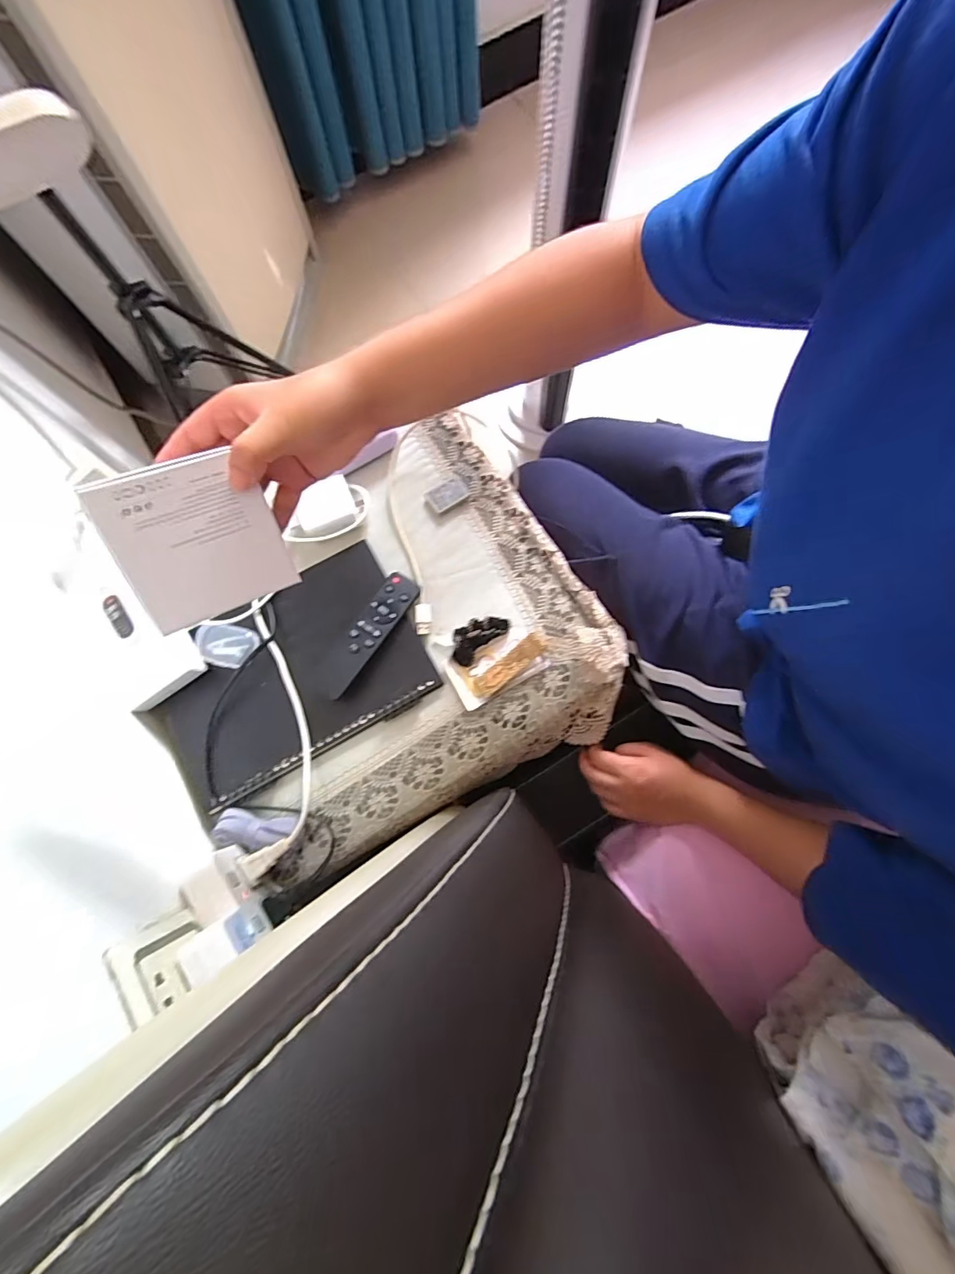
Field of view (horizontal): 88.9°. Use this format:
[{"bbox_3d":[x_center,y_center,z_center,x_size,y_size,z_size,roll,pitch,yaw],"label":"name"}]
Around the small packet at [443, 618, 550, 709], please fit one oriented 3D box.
[{"bbox_3d":[0.015,0.018,0.496,0.095,0.025,0.076,-29,79,-7],"label":"small packet"}]

